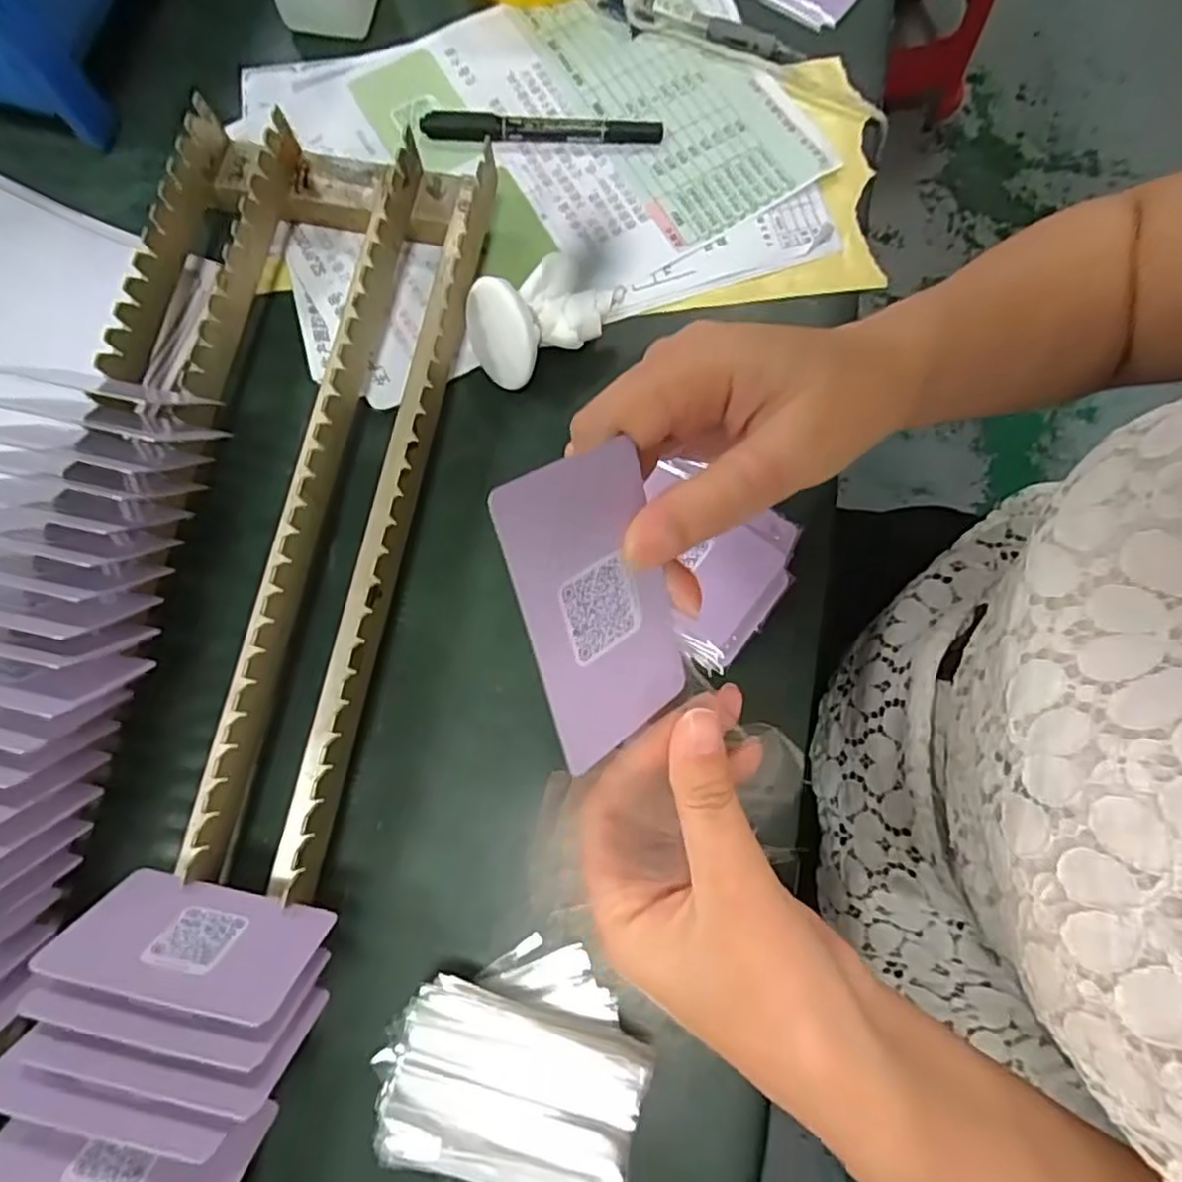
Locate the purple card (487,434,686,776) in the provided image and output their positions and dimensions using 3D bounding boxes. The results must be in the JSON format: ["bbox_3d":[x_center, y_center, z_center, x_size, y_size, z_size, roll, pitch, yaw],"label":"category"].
[{"bbox_3d":[0.003,0.004,0.197,0.052,0.004,0.083,-30,115,-36],"label":"purple card"}]

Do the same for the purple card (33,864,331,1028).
[{"bbox_3d":[-0.145,0.128,0.255,0.083,0.053,0.004,12,106,3],"label":"purple card"}]

